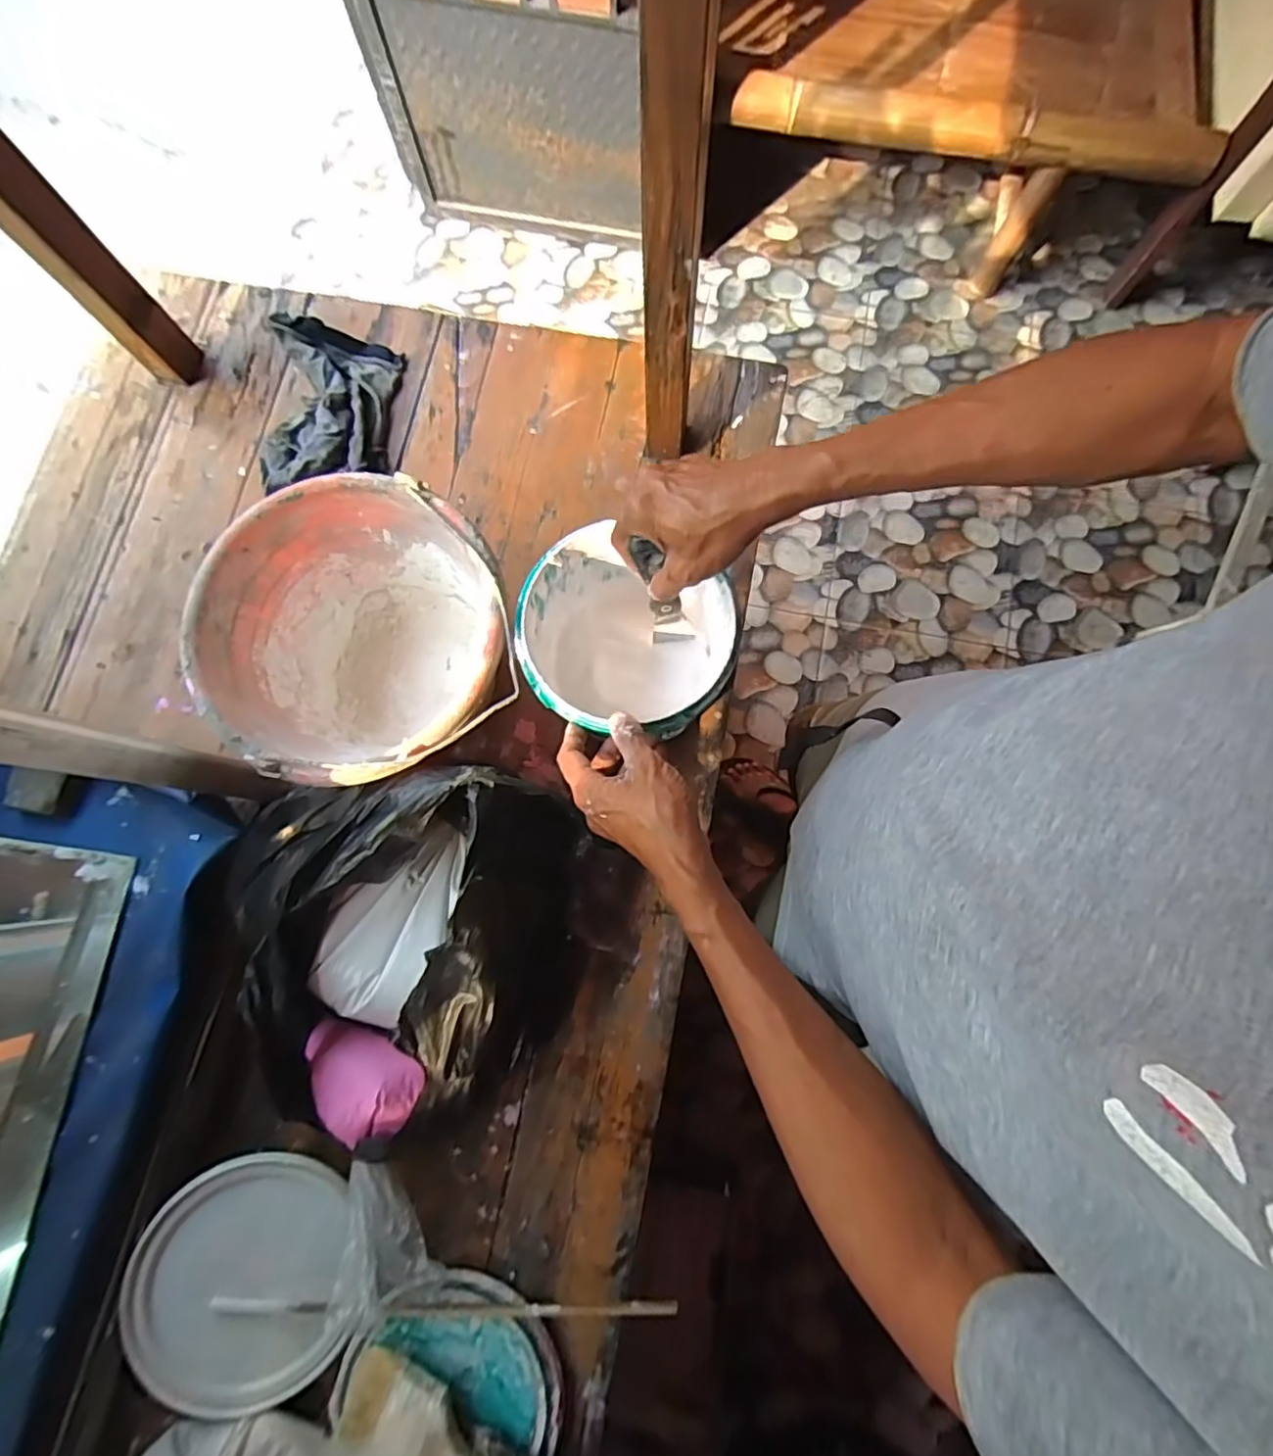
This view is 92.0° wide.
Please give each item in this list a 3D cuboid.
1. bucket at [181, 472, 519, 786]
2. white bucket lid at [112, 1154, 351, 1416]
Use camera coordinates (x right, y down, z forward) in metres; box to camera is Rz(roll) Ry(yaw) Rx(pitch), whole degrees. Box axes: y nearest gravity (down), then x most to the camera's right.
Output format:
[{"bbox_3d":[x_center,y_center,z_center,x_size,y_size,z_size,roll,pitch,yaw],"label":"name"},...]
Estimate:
[{"bbox_3d":[-0.222,-0.065,0.545,0.228,0.168,0.237,0,79,1],"label":"bucket"},{"bbox_3d":[-0.326,0.451,0.499,0.164,0.012,0.178,1,83,-8],"label":"white bucket lid"}]

